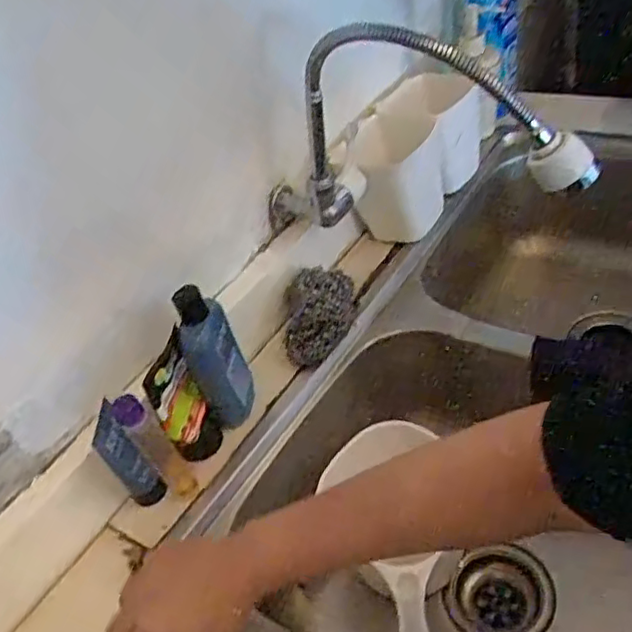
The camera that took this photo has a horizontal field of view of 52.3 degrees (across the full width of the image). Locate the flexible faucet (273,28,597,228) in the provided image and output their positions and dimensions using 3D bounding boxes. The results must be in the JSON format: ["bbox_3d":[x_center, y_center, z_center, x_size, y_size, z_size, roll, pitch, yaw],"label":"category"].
[{"bbox_3d":[0.084,-0.155,0.596,0.318,0.218,0.072,14,49,29],"label":"flexible faucet"}]

